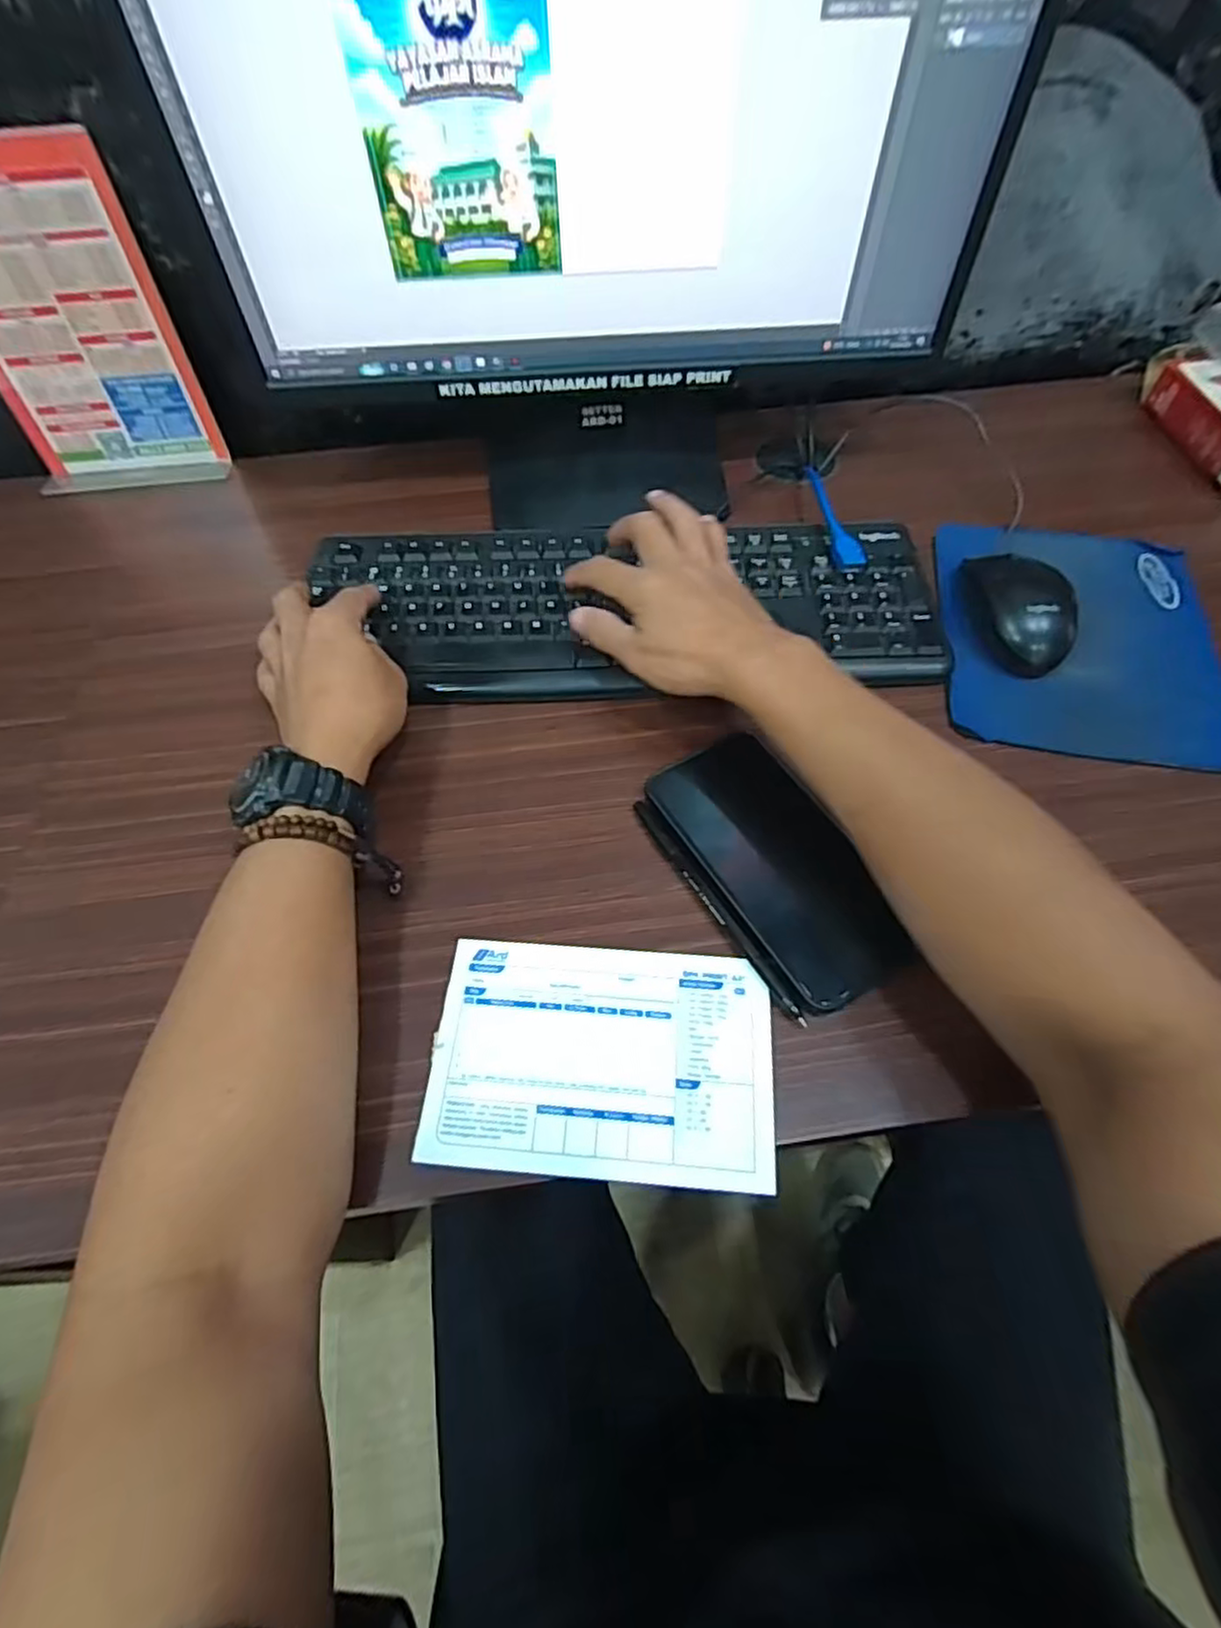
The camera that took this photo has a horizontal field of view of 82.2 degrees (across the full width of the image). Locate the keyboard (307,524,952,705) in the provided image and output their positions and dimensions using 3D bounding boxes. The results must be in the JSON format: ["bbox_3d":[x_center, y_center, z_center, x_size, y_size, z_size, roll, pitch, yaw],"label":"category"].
[{"bbox_3d":[0.005,-0.143,0.486,0.423,0.020,0.151,-1,59,0],"label":"keyboard"}]

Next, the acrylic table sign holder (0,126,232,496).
[{"bbox_3d":[-0.407,-0.360,0.526,0.147,0.209,0.052,-10,59,-6],"label":"acrylic table sign holder"}]

